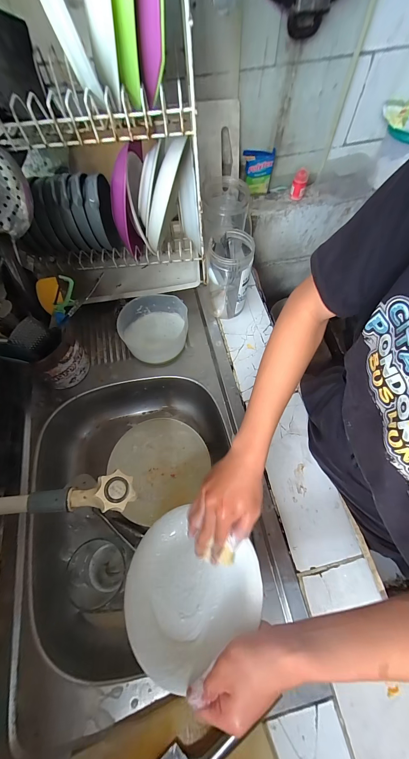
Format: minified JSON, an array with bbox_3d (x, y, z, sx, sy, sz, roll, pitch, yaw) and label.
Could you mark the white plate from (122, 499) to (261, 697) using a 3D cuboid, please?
[{"bbox_3d":[-0.025,0.284,0.368,0.188,0.023,0.172,-16,48,18],"label":"white plate"}]

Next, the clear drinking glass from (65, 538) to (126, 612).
[{"bbox_3d":[-0.201,0.361,0.507,0.096,0.075,0.097,0,63,0],"label":"clear drinking glass"}]

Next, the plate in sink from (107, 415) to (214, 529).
[{"bbox_3d":[-0.097,0.181,0.602,0.204,0.027,0.193,0,65,0],"label":"plate in sink"}]

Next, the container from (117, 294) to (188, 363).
[{"bbox_3d":[-0.117,-0.116,0.608,0.145,0.059,0.138,0,65,0],"label":"container"}]

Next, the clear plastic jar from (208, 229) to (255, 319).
[{"bbox_3d":[0.051,-0.223,0.595,0.082,0.176,0.099,0,65,0],"label":"clear plastic jar"}]

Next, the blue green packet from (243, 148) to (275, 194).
[{"bbox_3d":[0.163,-0.627,0.837,0.086,0.113,0.047,-16,66,-7],"label":"blue green packet"}]

